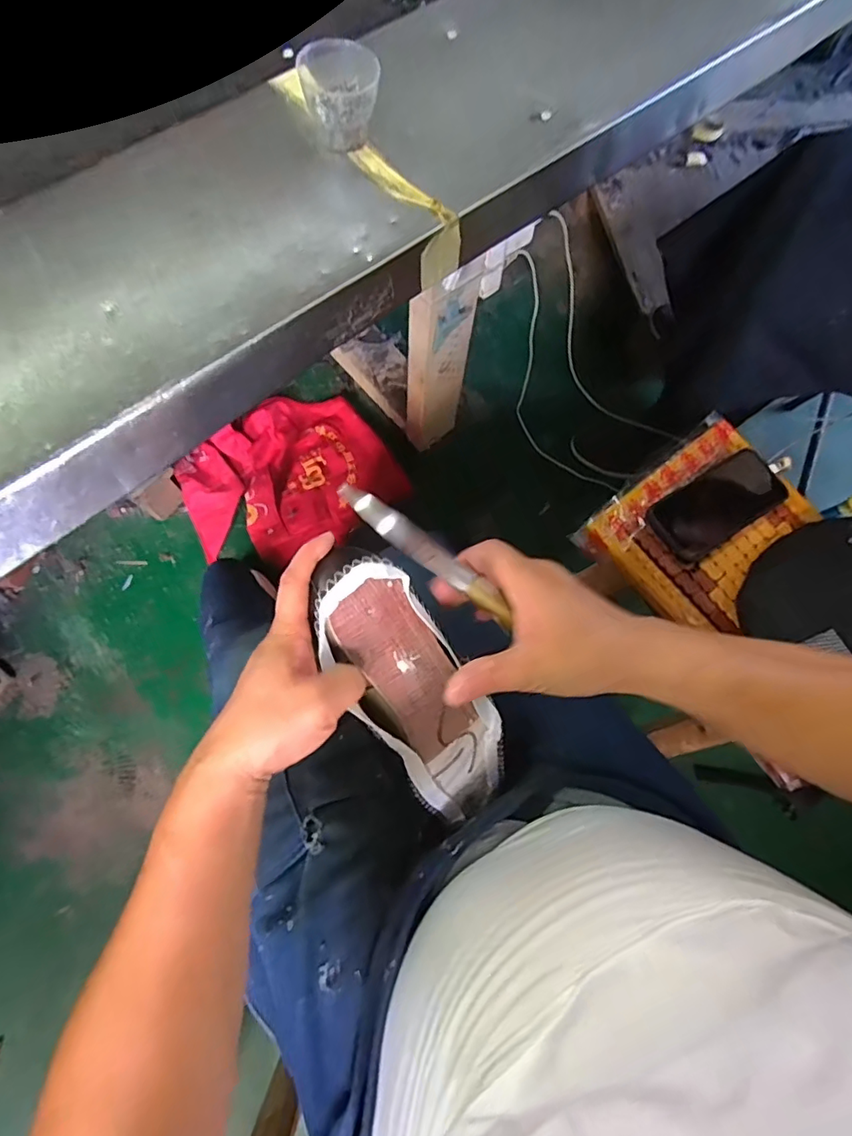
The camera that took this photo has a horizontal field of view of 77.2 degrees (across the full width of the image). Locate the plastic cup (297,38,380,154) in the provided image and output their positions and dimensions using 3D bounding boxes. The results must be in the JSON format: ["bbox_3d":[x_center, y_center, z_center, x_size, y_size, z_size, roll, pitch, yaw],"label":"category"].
[{"bbox_3d":[-0.072,-0.395,0.451,0.065,0.064,0.058,-14,75,-6],"label":"plastic cup"}]

